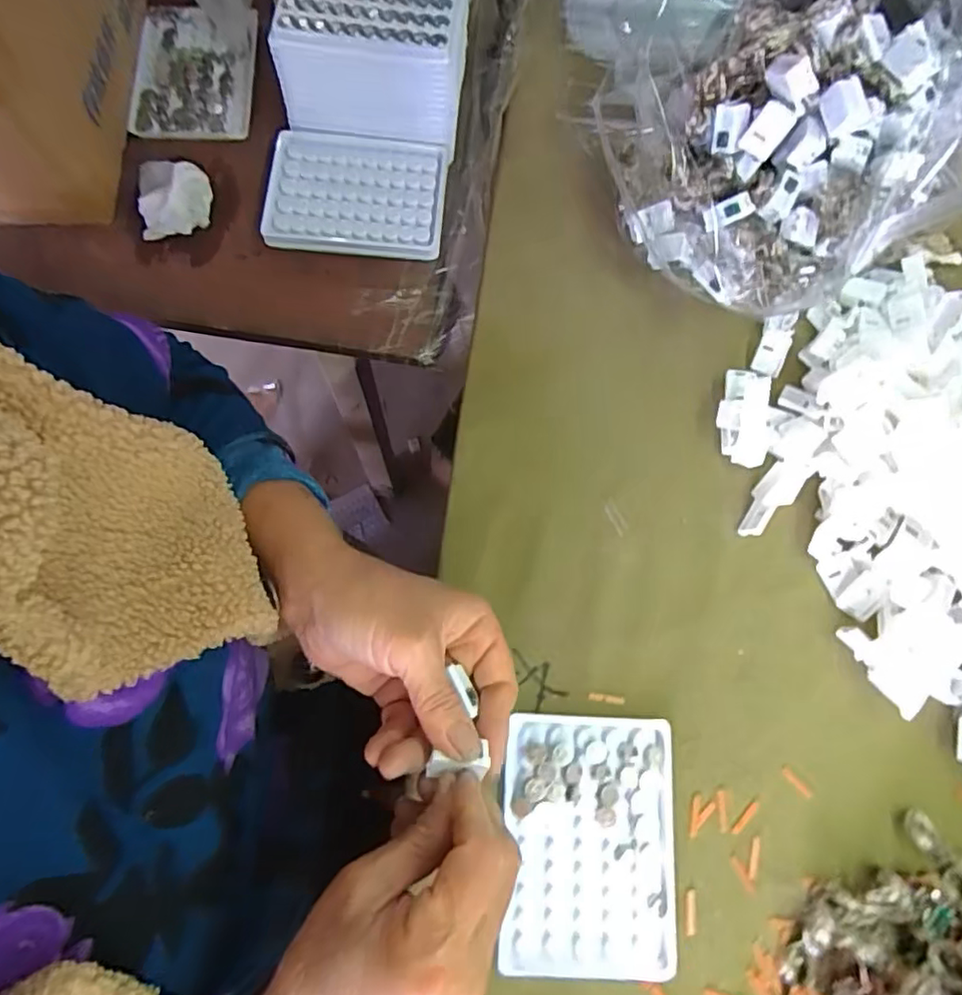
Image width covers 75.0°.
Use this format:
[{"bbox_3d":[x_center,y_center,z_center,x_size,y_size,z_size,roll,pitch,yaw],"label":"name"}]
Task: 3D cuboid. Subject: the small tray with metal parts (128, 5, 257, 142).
[{"bbox_3d":[-0.234,-0.345,0.509,0.094,0.018,0.122,-1,76,-3],"label":"small tray with metal parts"}]

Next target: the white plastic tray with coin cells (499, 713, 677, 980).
[{"bbox_3d":[0.060,0.191,0.348,0.092,0.016,0.129,1,74,1],"label":"white plastic tray with coin cells"}]

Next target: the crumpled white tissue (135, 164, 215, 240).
[{"bbox_3d":[-0.231,-0.227,0.469,0.052,0.027,0.061,-6,76,-4],"label":"crumpled white tissue"}]

